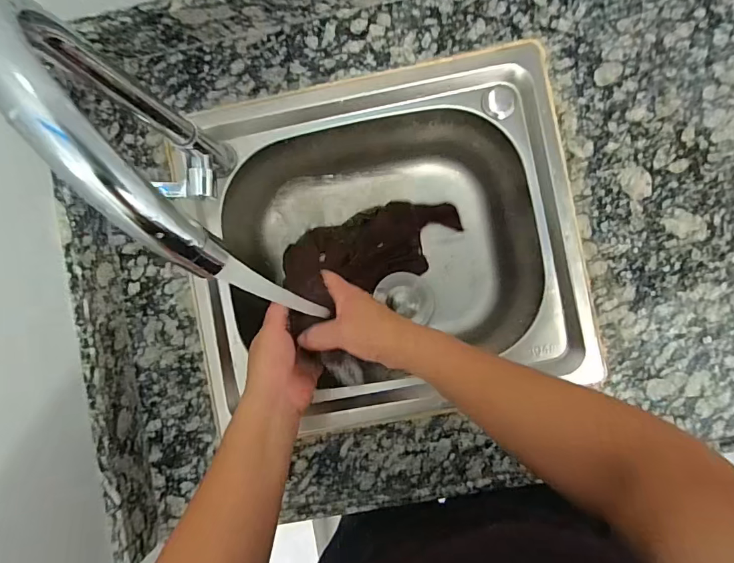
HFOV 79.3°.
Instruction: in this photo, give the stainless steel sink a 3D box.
[{"bbox_3d":[0.021,-0.036,0.549,0.416,0.158,0.367,-11,89,4],"label":"stainless steel sink"}]

